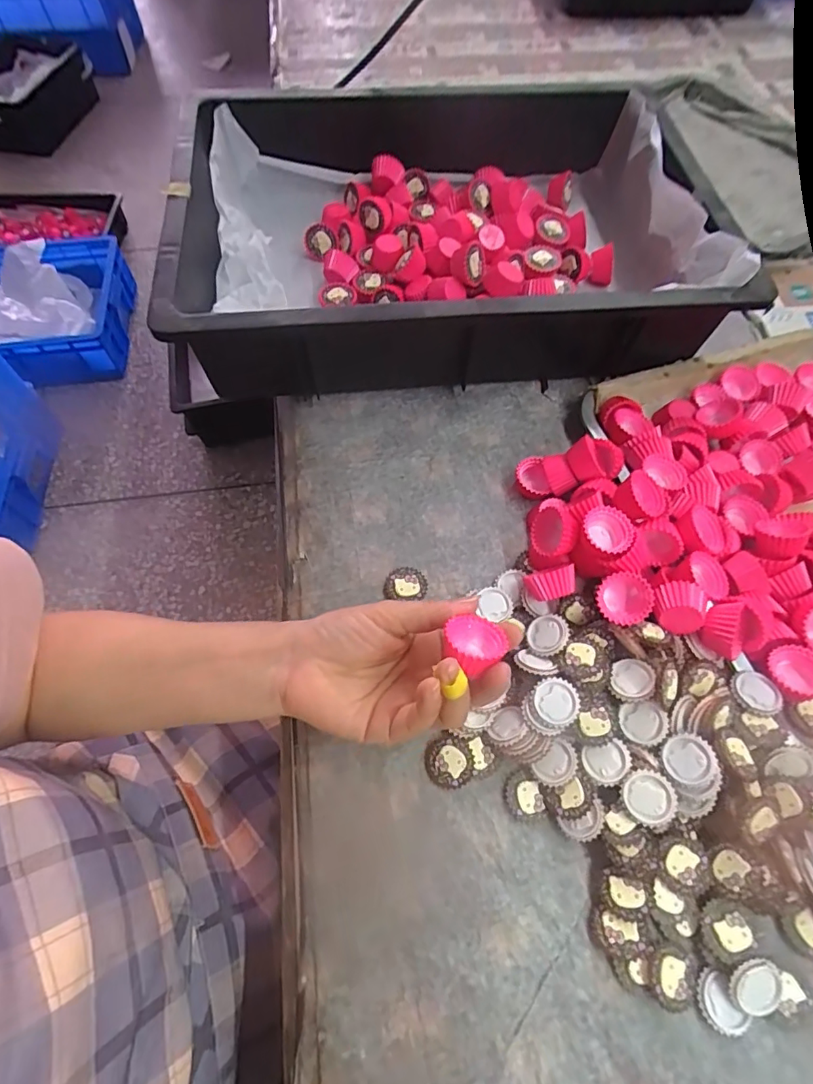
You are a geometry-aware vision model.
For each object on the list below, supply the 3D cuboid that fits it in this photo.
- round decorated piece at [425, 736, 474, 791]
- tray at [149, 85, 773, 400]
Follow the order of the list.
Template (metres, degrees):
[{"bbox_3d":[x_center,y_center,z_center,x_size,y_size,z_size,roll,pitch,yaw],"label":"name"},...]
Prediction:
[{"bbox_3d":[0.026,0.134,0.311,0.027,0.010,0.028,0,64,0],"label":"round decorated piece"},{"bbox_3d":[0.020,-0.313,0.481,0.425,0.098,0.398,-7,64,-3],"label":"tray"}]

